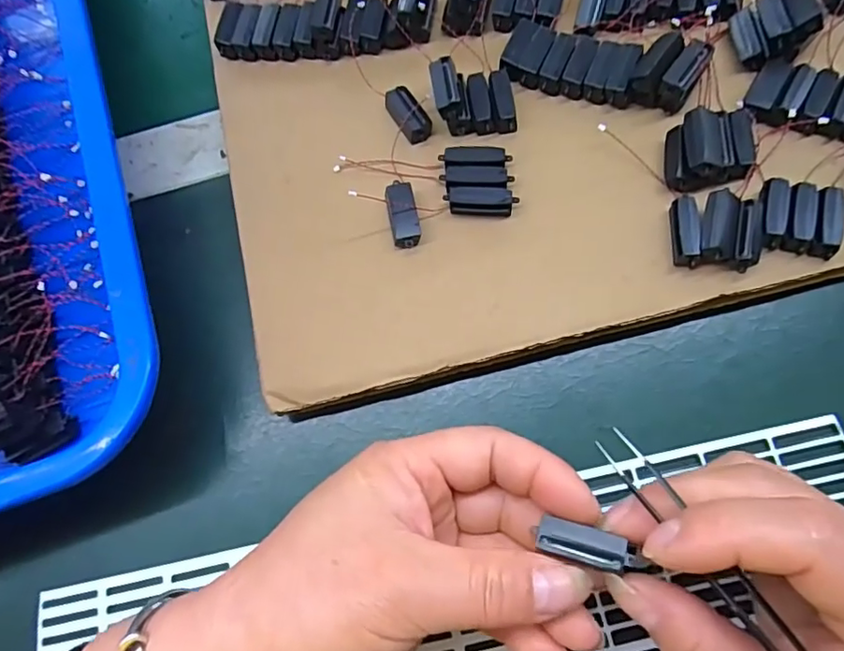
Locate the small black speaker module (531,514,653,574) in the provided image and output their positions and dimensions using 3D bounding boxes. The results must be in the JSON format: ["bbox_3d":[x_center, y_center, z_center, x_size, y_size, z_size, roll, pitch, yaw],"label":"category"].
[{"bbox_3d":[0.053,0.070,0.177,0.031,0.004,0.011,10,75,21],"label":"small black speaker module"}]

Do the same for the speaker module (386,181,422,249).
[{"bbox_3d":[-0.008,-0.050,0.250,0.013,0.008,0.031,-12,73,2],"label":"speaker module"}]

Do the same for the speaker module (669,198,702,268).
[{"bbox_3d":[0.109,-0.039,0.235,0.010,0.011,0.029,1,74,6],"label":"speaker module"}]

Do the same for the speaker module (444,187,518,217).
[{"bbox_3d":[0.026,-0.055,0.247,0.031,0.009,0.011,0,74,5],"label":"speaker module"}]

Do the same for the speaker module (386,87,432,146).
[{"bbox_3d":[-0.007,-0.100,0.266,0.014,0.006,0.029,-35,74,-5],"label":"speaker module"}]

